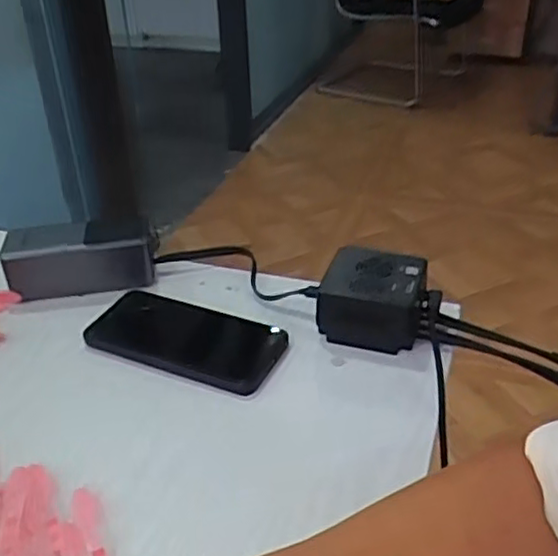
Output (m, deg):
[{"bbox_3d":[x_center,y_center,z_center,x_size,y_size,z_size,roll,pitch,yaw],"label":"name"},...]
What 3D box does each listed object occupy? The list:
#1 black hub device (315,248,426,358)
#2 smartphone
[{"bbox_3d":[0.077,0.017,0.557,0.078,0.052,0.072,8,34,14],"label":"black hub device"},{"bbox_3d":[-0.077,0.049,0.554,0.158,0.015,0.078,13,36,21],"label":"smartphone"}]

